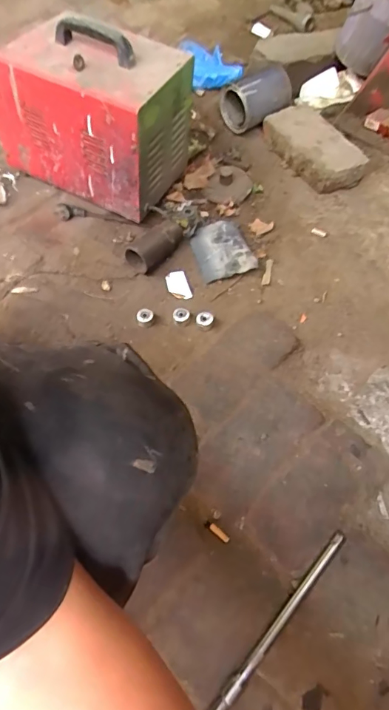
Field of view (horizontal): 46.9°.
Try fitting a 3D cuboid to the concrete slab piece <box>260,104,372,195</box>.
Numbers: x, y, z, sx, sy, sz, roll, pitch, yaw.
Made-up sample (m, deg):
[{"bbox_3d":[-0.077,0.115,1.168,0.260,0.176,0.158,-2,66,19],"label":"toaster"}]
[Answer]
[{"bbox_3d":[0.258,-0.449,0.977,0.127,0.071,0.250,-34,68,-16],"label":"concrete slab piece"}]

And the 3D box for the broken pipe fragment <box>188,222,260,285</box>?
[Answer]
[{"bbox_3d":[0.054,-0.211,0.903,0.105,0.016,0.127,-23,75,6],"label":"broken pipe fragment"}]

